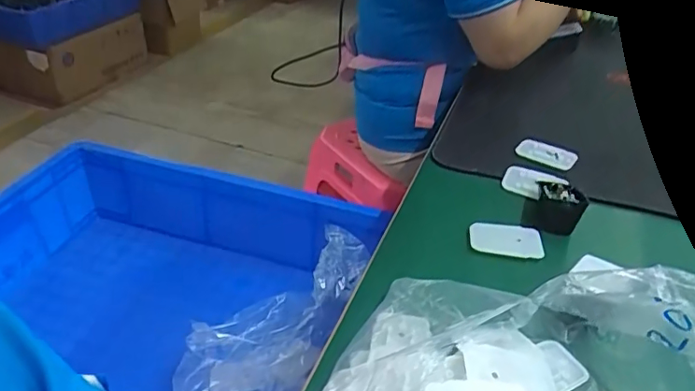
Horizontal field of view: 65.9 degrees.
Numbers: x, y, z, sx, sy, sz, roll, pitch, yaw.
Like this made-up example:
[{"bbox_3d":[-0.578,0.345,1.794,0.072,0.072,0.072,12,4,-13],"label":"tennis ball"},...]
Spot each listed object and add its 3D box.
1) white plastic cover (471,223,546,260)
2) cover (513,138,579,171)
[{"bbox_3d":[0.157,0.045,0.530,0.069,0.008,0.044,5,36,2],"label":"white plastic cover"},{"bbox_3d":[0.251,-0.052,0.677,0.071,0.010,0.044,21,39,23],"label":"cover"}]

